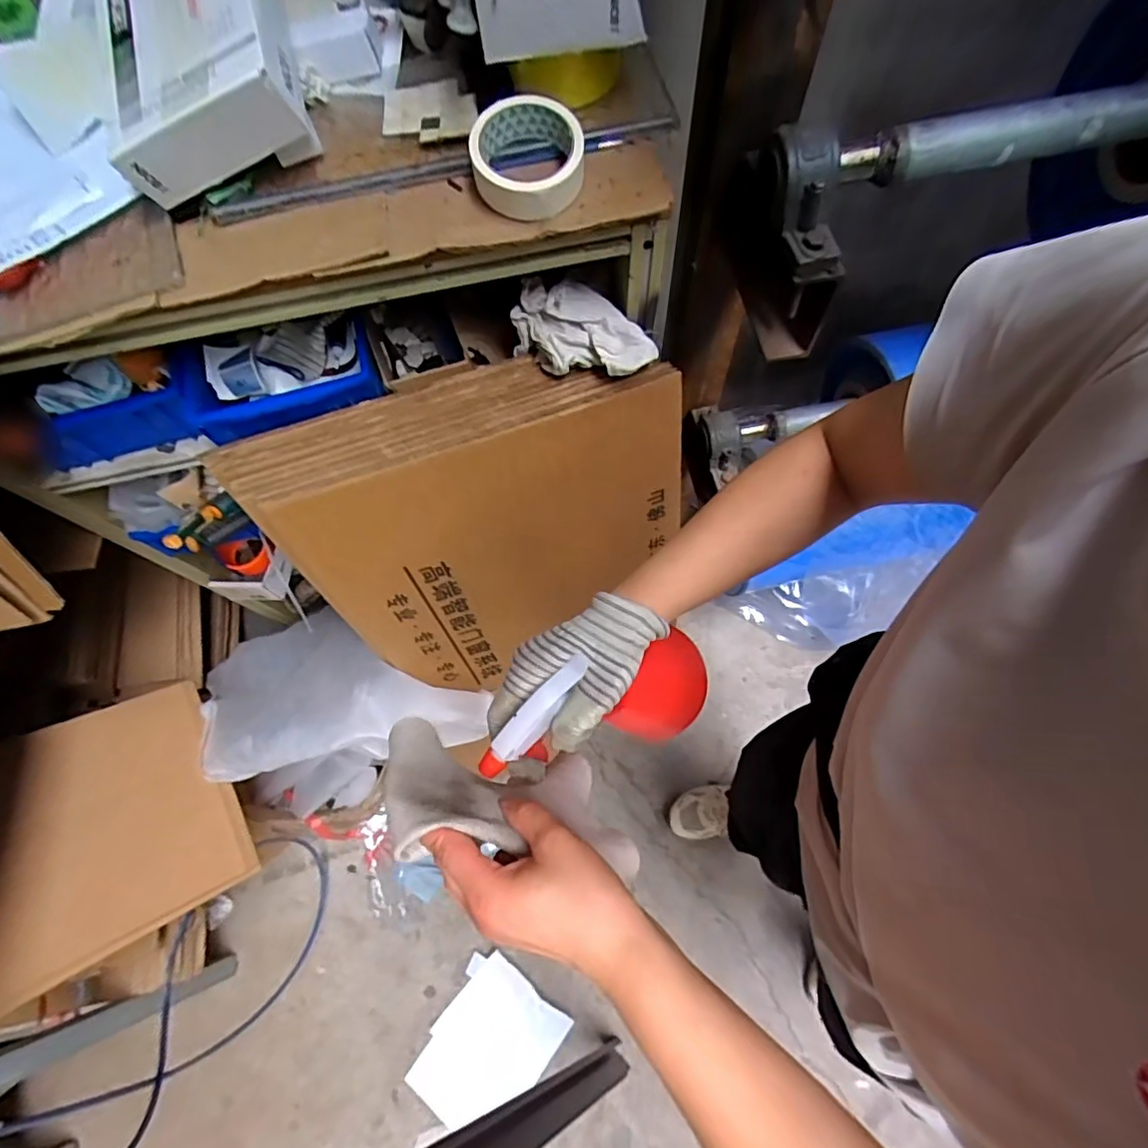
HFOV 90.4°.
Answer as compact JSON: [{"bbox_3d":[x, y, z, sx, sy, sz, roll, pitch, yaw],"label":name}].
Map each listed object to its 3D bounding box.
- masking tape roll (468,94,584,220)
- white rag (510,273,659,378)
[{"bbox_3d":[-0.039,-0.355,0.487,0.091,0.043,0.091,-1,69,3],"label":"masking tape roll"},{"bbox_3d":[0.009,-0.260,0.616,0.151,0.052,0.088,33,74,14],"label":"white rag"}]

